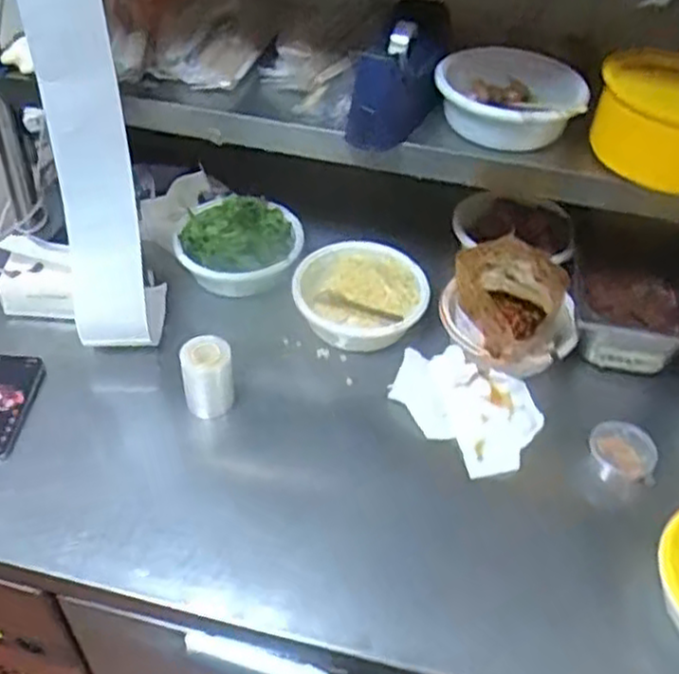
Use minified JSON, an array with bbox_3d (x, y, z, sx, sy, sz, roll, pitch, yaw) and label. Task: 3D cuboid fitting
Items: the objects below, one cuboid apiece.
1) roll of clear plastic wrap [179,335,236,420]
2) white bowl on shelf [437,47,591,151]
[{"bbox_3d":[-0.149,0.044,0.854,0.060,0.102,0.055,2,45,-2],"label":"roll of clear plastic wrap"},{"bbox_3d":[0.193,-0.280,0.890,0.166,0.061,0.174,-1,45,-4],"label":"white bowl on shelf"}]

